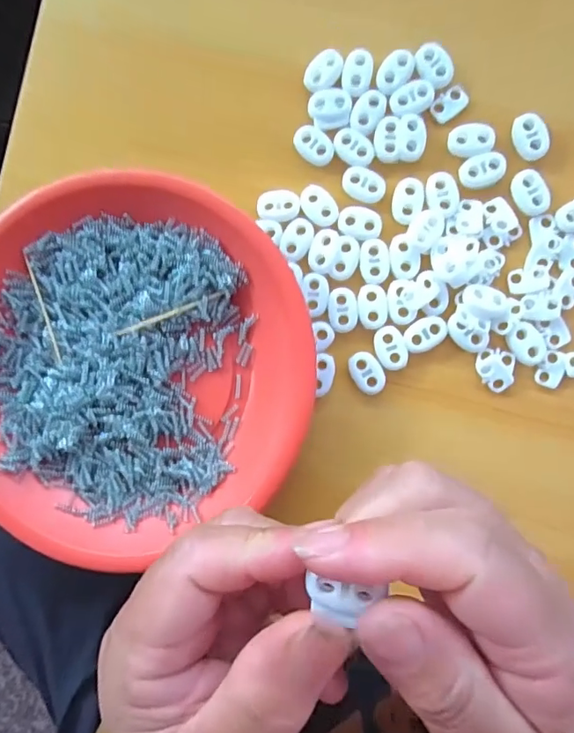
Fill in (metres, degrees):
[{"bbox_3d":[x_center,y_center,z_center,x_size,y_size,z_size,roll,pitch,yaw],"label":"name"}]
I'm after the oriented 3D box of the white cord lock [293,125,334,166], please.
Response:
[{"bbox_3d":[0.014,-0.114,0.260,0.022,0.004,0.015,42,93,6],"label":"white cord lock"}]

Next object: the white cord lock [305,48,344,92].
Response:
[{"bbox_3d":[0.019,-0.152,0.259,0.016,0.004,0.023,43,93,6],"label":"white cord lock"}]

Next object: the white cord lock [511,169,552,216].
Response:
[{"bbox_3d":[0.120,-0.085,0.249,0.015,0.005,0.022,-27,85,5],"label":"white cord lock"}]

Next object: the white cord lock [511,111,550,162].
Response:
[{"bbox_3d":[0.119,-0.113,0.248,0.015,0.004,0.022,-13,87,6],"label":"white cord lock"}]

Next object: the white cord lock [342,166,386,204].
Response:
[{"bbox_3d":[0.039,-0.093,0.256,0.022,0.004,0.016,30,92,7],"label":"white cord lock"}]

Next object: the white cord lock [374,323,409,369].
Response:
[{"bbox_3d":[0.053,-0.010,0.255,0.015,0.004,0.023,-22,86,5],"label":"white cord lock"}]

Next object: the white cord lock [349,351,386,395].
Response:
[{"bbox_3d":[0.041,0.003,0.258,0.015,0.004,0.023,-29,85,5],"label":"white cord lock"}]

